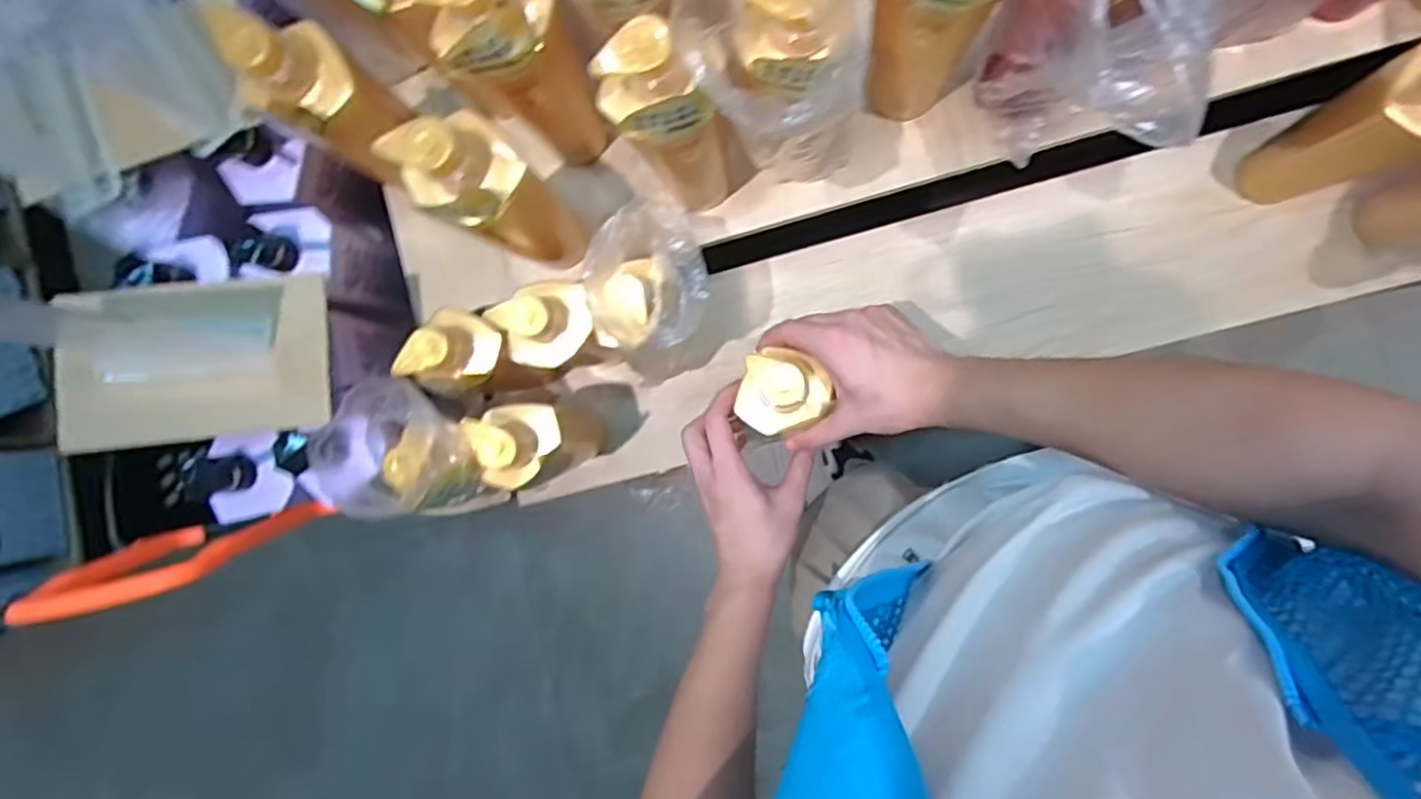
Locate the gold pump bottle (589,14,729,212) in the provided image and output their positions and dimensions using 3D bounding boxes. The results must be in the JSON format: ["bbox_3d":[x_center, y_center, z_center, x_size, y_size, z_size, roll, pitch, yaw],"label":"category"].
[{"bbox_3d":[-0.027,-0.193,0.529,0.055,0.251,0.053,-33,86,5],"label":"gold pump bottle"}]

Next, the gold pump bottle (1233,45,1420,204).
[{"bbox_3d":[0.553,-0.230,0.589,0.062,0.240,0.069,-29,86,6],"label":"gold pump bottle"}]

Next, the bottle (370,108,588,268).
[{"bbox_3d":[-0.154,-0.150,0.538,0.066,0.232,0.064,0,89,7],"label":"bottle"}]

